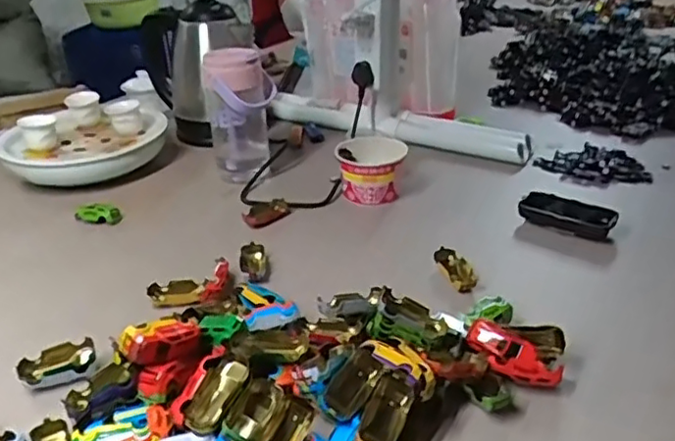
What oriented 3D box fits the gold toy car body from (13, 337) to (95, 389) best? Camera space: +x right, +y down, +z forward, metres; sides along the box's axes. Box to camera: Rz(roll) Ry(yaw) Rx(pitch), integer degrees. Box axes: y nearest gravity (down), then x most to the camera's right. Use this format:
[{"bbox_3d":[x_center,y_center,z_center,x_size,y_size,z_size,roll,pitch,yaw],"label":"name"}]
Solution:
[{"bbox_3d":[-0.252,0.128,0.564,0.064,0.018,0.032,-13,30,-19],"label":"gold toy car body"}]

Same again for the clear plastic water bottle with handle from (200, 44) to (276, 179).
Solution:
[{"bbox_3d":[-0.135,-0.147,0.894,0.096,0.176,0.082,-5,28,-6],"label":"clear plastic water bottle with handle"}]

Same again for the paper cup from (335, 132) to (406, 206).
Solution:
[{"bbox_3d":[0.045,-0.069,0.852,0.090,0.075,0.103,0,28,3],"label":"paper cup"}]

